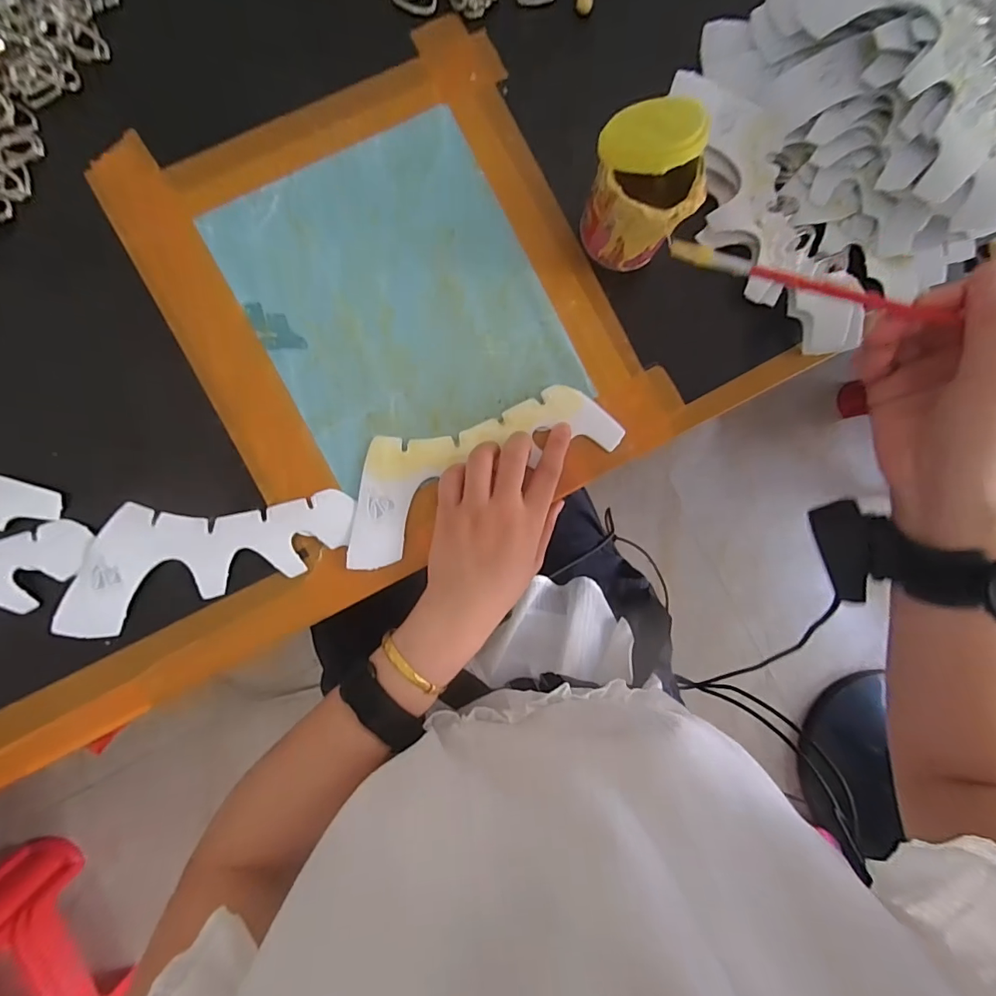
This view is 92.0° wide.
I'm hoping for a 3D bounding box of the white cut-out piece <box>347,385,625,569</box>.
[{"bbox_3d":[-0.015,-0.024,0.355,0.215,0.005,0.080,-22,89,-6],"label":"white cut-out piece"}]

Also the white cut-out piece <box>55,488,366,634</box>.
[{"bbox_3d":[-0.202,0.033,0.334,0.201,0.009,0.073,-18,90,-8],"label":"white cut-out piece"}]

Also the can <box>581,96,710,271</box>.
[{"bbox_3d":[0.096,-0.211,0.333,0.069,0.089,0.067,0,87,-5],"label":"can"}]

